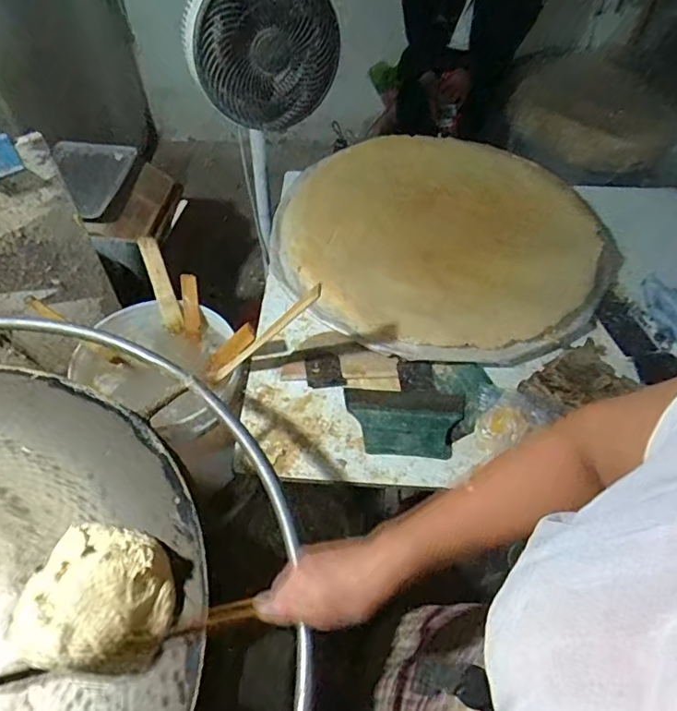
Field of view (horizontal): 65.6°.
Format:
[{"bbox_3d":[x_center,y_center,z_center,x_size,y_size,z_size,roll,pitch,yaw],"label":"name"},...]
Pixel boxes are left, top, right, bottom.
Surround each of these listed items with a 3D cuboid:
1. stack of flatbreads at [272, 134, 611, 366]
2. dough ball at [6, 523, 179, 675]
[{"bbox_3d":[0.214,-0.253,1.080,0.706,0.057,0.604,5,53,2],"label":"stack of flatbreads"},{"bbox_3d":[-0.219,0.219,0.479,0.134,0.060,0.125,1,53,-1],"label":"dough ball"}]

